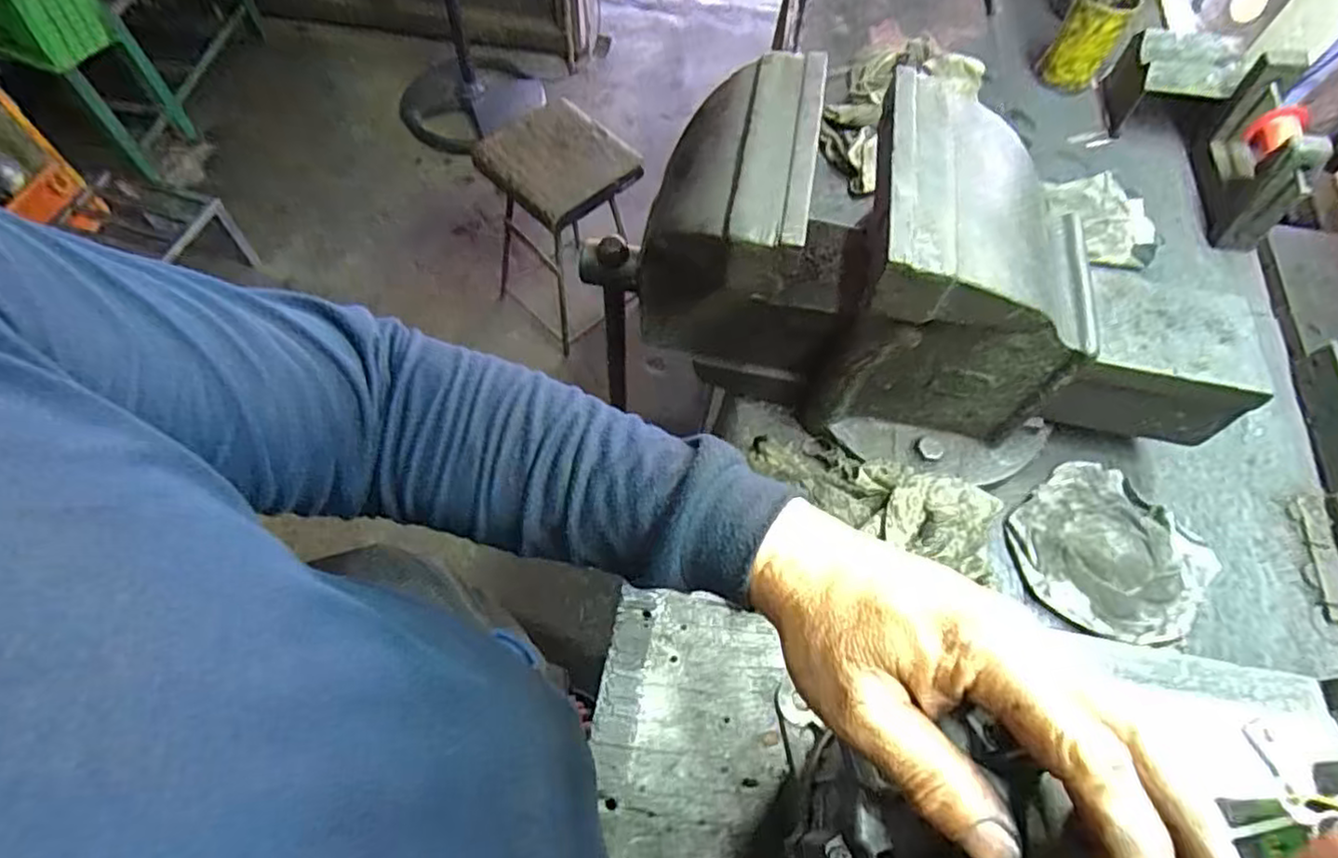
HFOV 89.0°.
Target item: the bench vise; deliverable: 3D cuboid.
[{"bbox_3d":[0.209,-0.121,0.568,0.551,0.239,0.208,4,63,-1],"label":"bench vise"}]

